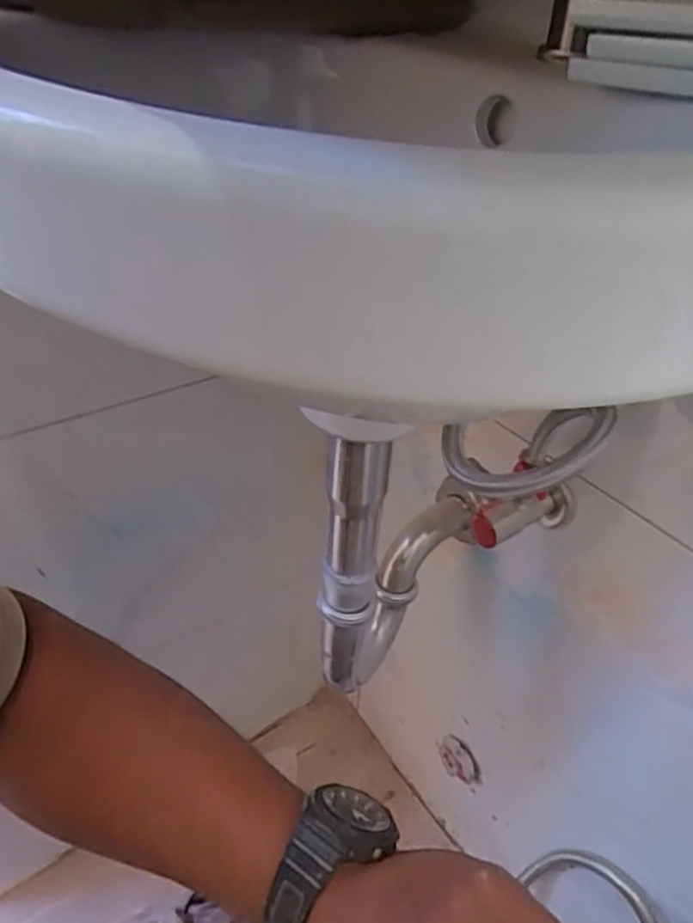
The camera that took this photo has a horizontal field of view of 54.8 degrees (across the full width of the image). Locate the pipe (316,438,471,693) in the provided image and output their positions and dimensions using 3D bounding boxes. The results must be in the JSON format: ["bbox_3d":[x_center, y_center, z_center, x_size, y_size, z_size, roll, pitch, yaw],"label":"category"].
[{"bbox_3d":[0.039,0.059,0.511,0.045,0.257,0.171,23,41,23],"label":"pipe"}]

